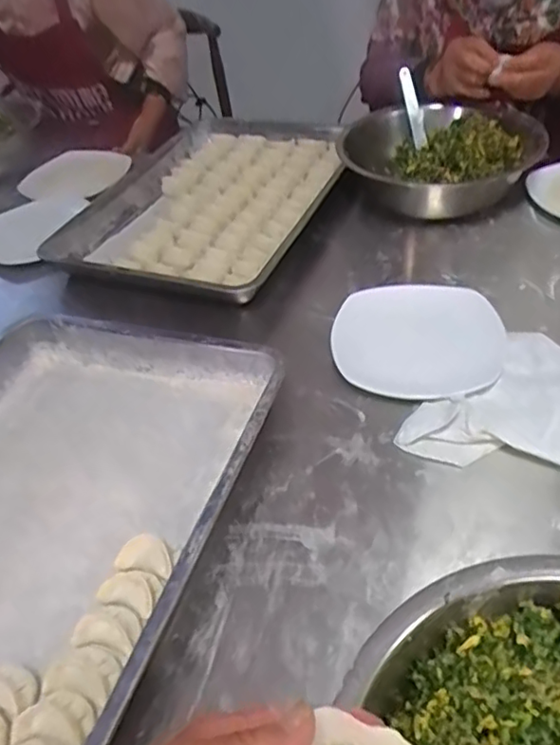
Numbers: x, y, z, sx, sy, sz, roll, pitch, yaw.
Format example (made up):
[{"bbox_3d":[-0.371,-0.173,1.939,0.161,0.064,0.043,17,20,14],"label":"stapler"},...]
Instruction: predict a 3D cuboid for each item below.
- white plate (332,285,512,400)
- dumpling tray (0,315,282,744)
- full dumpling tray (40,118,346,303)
[{"bbox_3d":[0.149,-0.036,0.649,0.178,0.024,0.166,-4,44,4],"label":"white plate"},{"bbox_3d":[-0.231,0.135,0.521,0.355,0.068,0.489,10,46,17],"label":"dumpling tray"},{"bbox_3d":[-0.103,-0.286,0.930,0.366,0.029,0.481,14,48,21],"label":"full dumpling tray"}]

